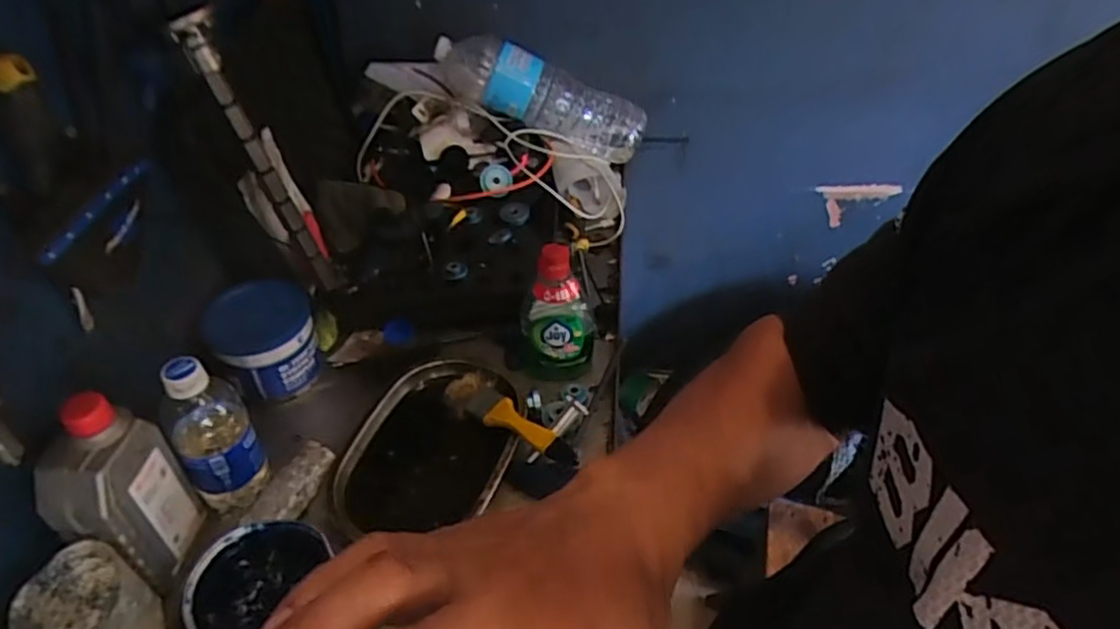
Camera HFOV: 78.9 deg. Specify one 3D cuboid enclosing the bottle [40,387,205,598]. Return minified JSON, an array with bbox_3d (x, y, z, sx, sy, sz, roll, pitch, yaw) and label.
[{"bbox_3d":[-0.343,0.138,0.528,0.054,0.164,0.079,3,44,5],"label":"bottle"}]

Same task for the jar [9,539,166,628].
[{"bbox_3d":[-0.340,0.223,0.501,0.066,0.093,0.068,-1,44,1],"label":"jar"}]

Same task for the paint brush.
[{"bbox_3d":[-0.058,0.095,0.670,0.048,0.015,0.149,-35,40,-30],"label":"paint brush"}]

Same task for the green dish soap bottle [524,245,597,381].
[{"bbox_3d":[-0.002,-0.004,0.693,0.073,0.151,0.042,1,44,2],"label":"green dish soap bottle"}]

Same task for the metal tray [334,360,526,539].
[{"bbox_3d":[-0.118,0.124,0.662,0.149,0.028,0.201,11,45,13],"label":"metal tray"}]

